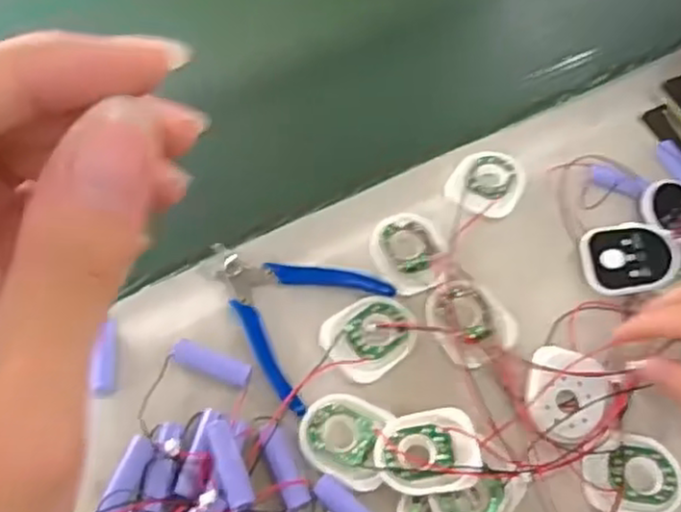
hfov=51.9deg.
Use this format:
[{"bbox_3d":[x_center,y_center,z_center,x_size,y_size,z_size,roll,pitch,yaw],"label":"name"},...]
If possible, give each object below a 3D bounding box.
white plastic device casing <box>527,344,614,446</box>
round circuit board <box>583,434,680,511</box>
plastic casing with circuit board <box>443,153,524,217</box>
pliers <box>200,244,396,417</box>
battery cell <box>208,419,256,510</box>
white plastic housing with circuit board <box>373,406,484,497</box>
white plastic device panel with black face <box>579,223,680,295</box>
[{"bbox_3d":[0.142,0.087,0.431,0.053,0.017,0.059,10,64,4],"label":"white plastic device casing"},{"bbox_3d":[0.173,0.128,0.410,0.058,0.010,0.047,1,60,-2],"label":"round circuit board"},{"bbox_3d":[0.107,-0.054,0.507,0.050,0.005,0.058,27,62,12],"label":"plastic casing with circuit board"},{"bbox_3d":[-0.040,0.026,0.455,0.115,0.012,0.103,34,64,16],"label":"pliers"},{"bbox_3d":[-0.061,0.116,0.387,0.014,0.014,0.048,-20,70,-10],"label":"battery cell"},{"bbox_3d":[0.050,0.112,0.404,0.057,0.012,0.046,-6,60,-6],"label":"white plastic housing with circuit board"},{"bbox_3d":[0.195,0.002,0.470,0.062,0.011,0.051,-5,65,14],"label":"white plastic device panel with black face"}]

